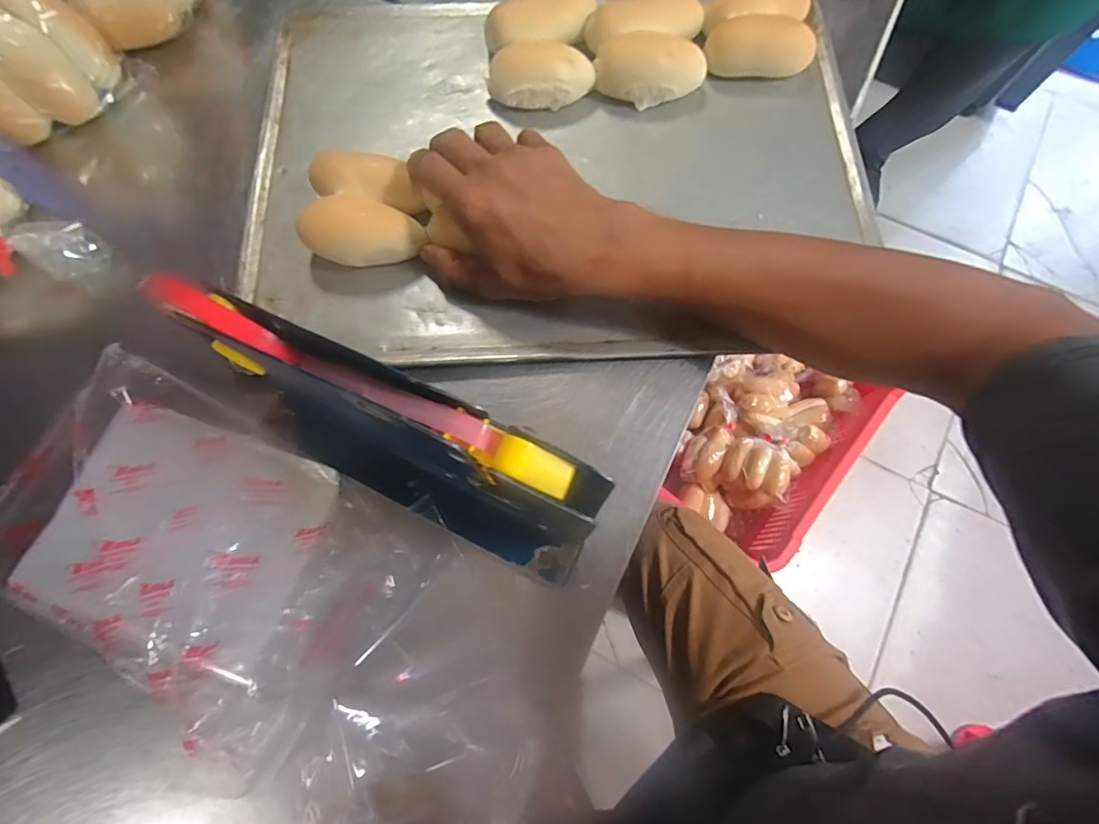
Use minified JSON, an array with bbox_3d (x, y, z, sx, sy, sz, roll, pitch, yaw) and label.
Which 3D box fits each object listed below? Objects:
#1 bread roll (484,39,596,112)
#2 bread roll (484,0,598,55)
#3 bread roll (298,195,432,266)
[{"bbox_3d":[-0.007,-0.258,0.397,0.080,0.033,0.040,2,73,0],"label":"bread roll"},{"bbox_3d":[-0.006,-0.304,0.411,0.089,0.033,0.044,-16,75,-6],"label":"bread roll"},{"bbox_3d":[-0.126,-0.120,0.351,0.079,0.034,0.043,5,73,1],"label":"bread roll"}]

